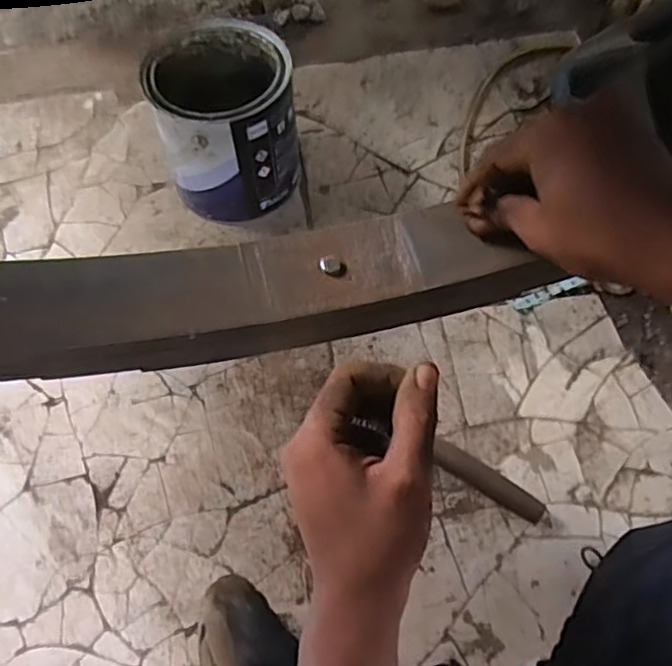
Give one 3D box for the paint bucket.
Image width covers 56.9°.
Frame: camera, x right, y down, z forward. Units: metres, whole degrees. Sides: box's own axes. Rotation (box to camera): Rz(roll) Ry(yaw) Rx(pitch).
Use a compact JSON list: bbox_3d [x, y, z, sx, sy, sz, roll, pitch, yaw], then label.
[{"bbox_3d":[-0.119,-0.231,0.687,0.146,0.157,0.166,0,65,-1],"label":"paint bucket"}]

